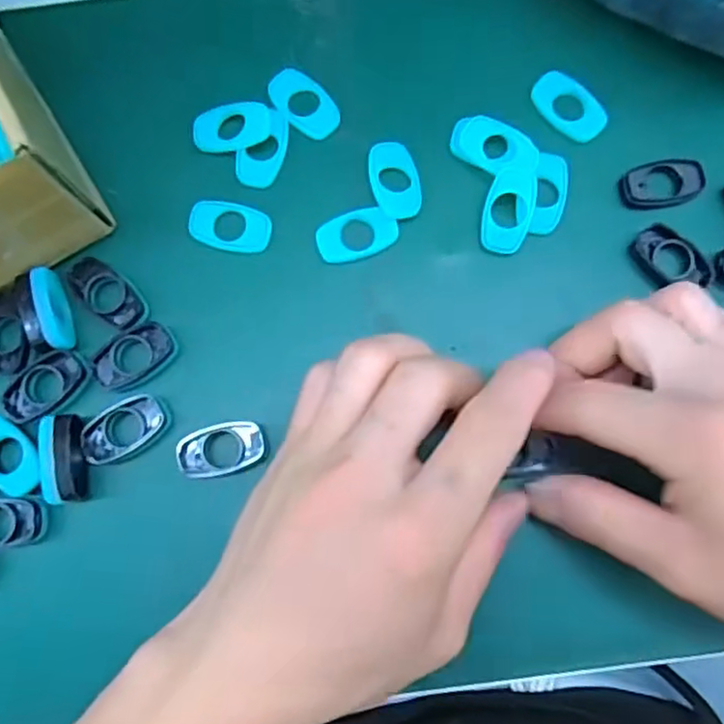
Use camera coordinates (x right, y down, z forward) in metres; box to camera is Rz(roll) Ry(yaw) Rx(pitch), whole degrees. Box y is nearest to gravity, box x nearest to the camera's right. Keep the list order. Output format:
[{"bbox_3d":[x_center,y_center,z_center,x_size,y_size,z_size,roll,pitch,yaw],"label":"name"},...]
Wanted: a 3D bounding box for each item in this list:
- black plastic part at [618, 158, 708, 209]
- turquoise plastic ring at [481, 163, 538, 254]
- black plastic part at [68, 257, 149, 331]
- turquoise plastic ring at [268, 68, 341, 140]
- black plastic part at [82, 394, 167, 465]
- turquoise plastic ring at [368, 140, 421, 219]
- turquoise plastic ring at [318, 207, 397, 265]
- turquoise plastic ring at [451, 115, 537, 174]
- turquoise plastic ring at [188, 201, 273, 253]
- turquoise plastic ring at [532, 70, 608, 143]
[{"bbox_3d":[0.120,-0.071,0.261,0.031,0.005,0.019,0,82,1],"label":"black plastic part"},{"bbox_3d":[0.058,-0.060,0.257,0.019,0.005,0.034,12,103,1],"label":"turquoise plastic ring"},{"bbox_3d":[-0.099,-0.027,0.257,0.037,0.005,0.017,37,84,6],"label":"black plastic part"},{"bbox_3d":[-0.024,-0.107,0.271,0.020,0.006,0.033,-43,83,-5],"label":"turquoise plastic ring"},{"bbox_3d":[-0.091,0.025,0.249,0.031,0.006,0.019,-31,82,-3],"label":"black plastic part"},{"bbox_3d":[0.013,-0.073,0.262,0.019,0.004,0.032,-11,82,0],"label":"turquoise plastic ring"},{"bbox_3d":[-0.002,-0.051,0.261,0.032,0.004,0.019,-19,82,-2],"label":"turquoise plastic ring"},{"bbox_3d":[0.053,-0.086,0.261,0.035,0.005,0.023,21,83,4],"label":"turquoise plastic ring"},{"bbox_3d":[-0.053,-0.054,0.262,0.032,0.004,0.020,14,82,3],"label":"turquoise plastic ring"},{"bbox_3d":[0.085,-0.105,0.268,0.033,0.005,0.019,43,85,7],"label":"turquoise plastic ring"}]

